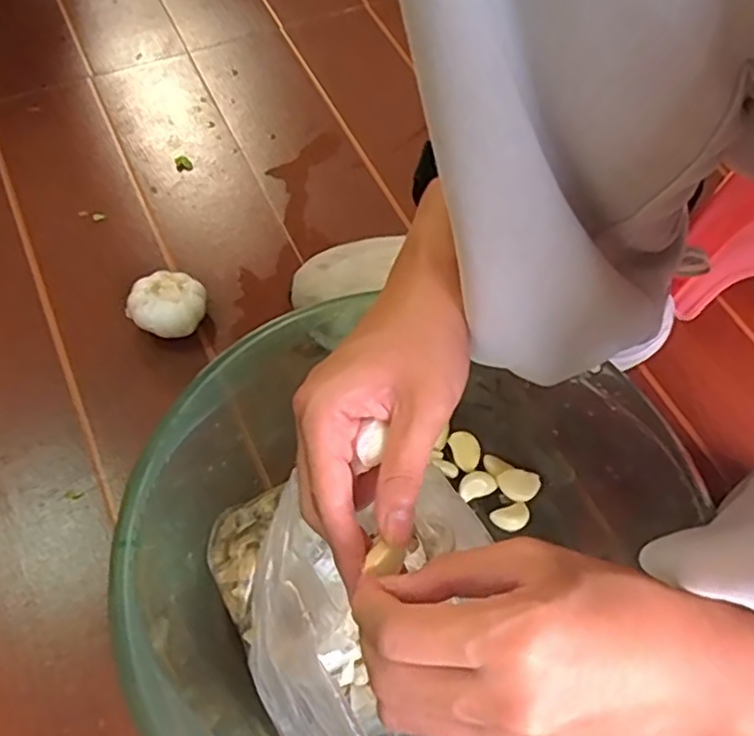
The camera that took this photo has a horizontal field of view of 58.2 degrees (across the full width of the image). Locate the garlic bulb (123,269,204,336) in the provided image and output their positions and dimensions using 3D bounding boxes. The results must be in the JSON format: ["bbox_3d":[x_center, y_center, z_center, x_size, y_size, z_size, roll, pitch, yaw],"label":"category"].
[{"bbox_3d":[-0.159,-0.046,0.514,0.055,0.036,0.046,-3,61,-6],"label":"garlic bulb"}]

